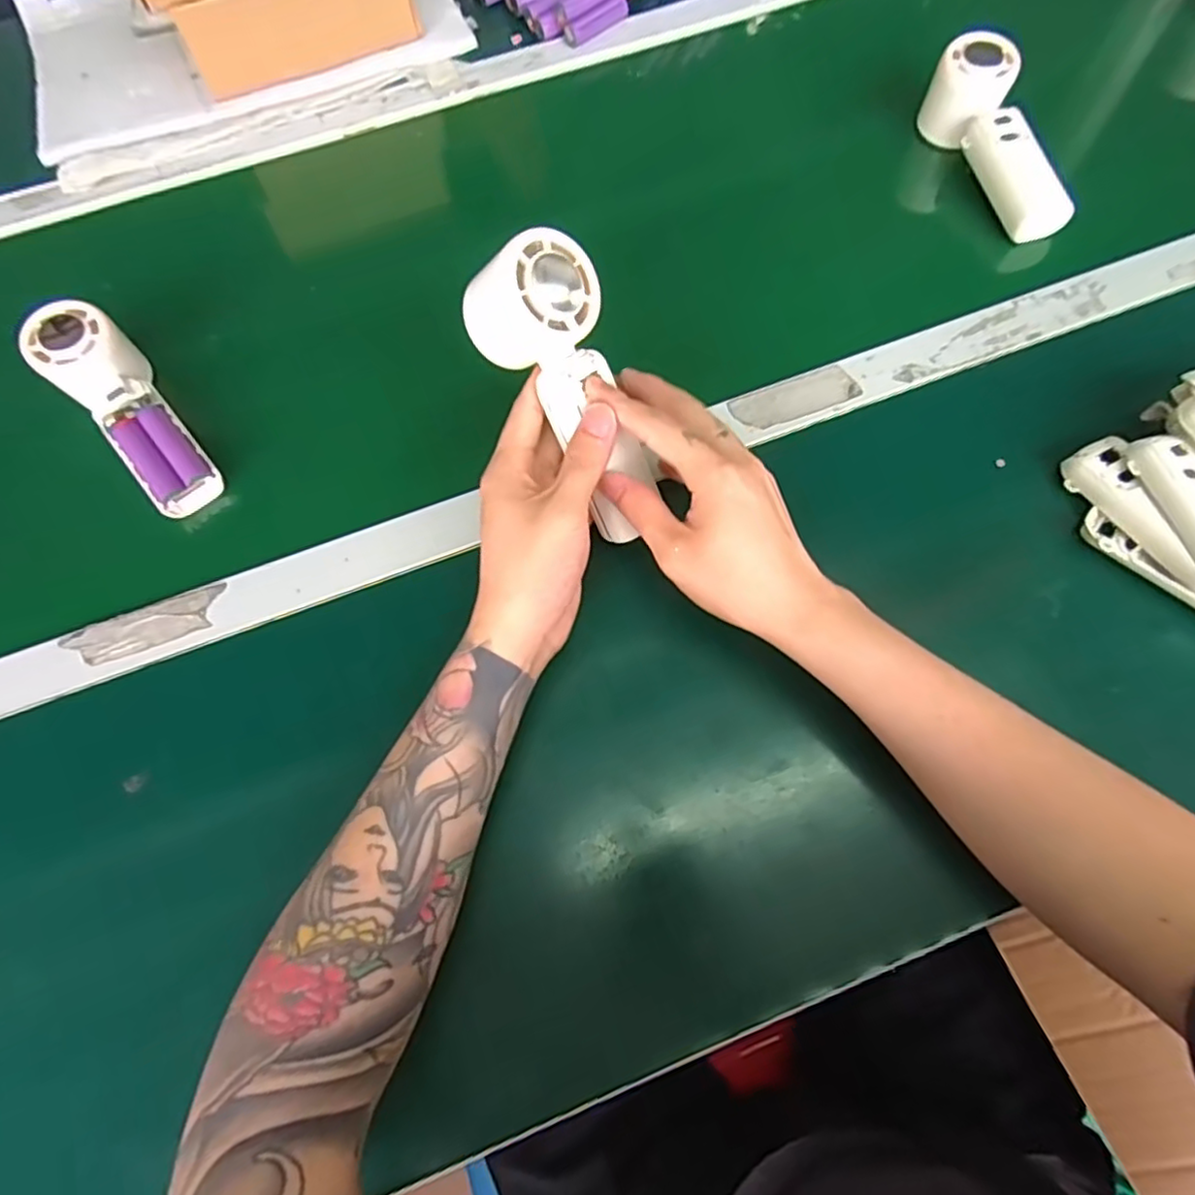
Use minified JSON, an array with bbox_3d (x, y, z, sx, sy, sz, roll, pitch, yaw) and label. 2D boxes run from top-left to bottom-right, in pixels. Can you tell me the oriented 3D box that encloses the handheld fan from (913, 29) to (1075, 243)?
[{"bbox_3d":[0.308,-0.346,0.512,0.044,0.057,0.166,-18,78,-7],"label":"handheld fan"}]

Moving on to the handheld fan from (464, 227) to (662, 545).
[{"bbox_3d":[-0.011,-0.107,0.364,0.062,0.046,0.162,-28,107,-11],"label":"handheld fan"}]

